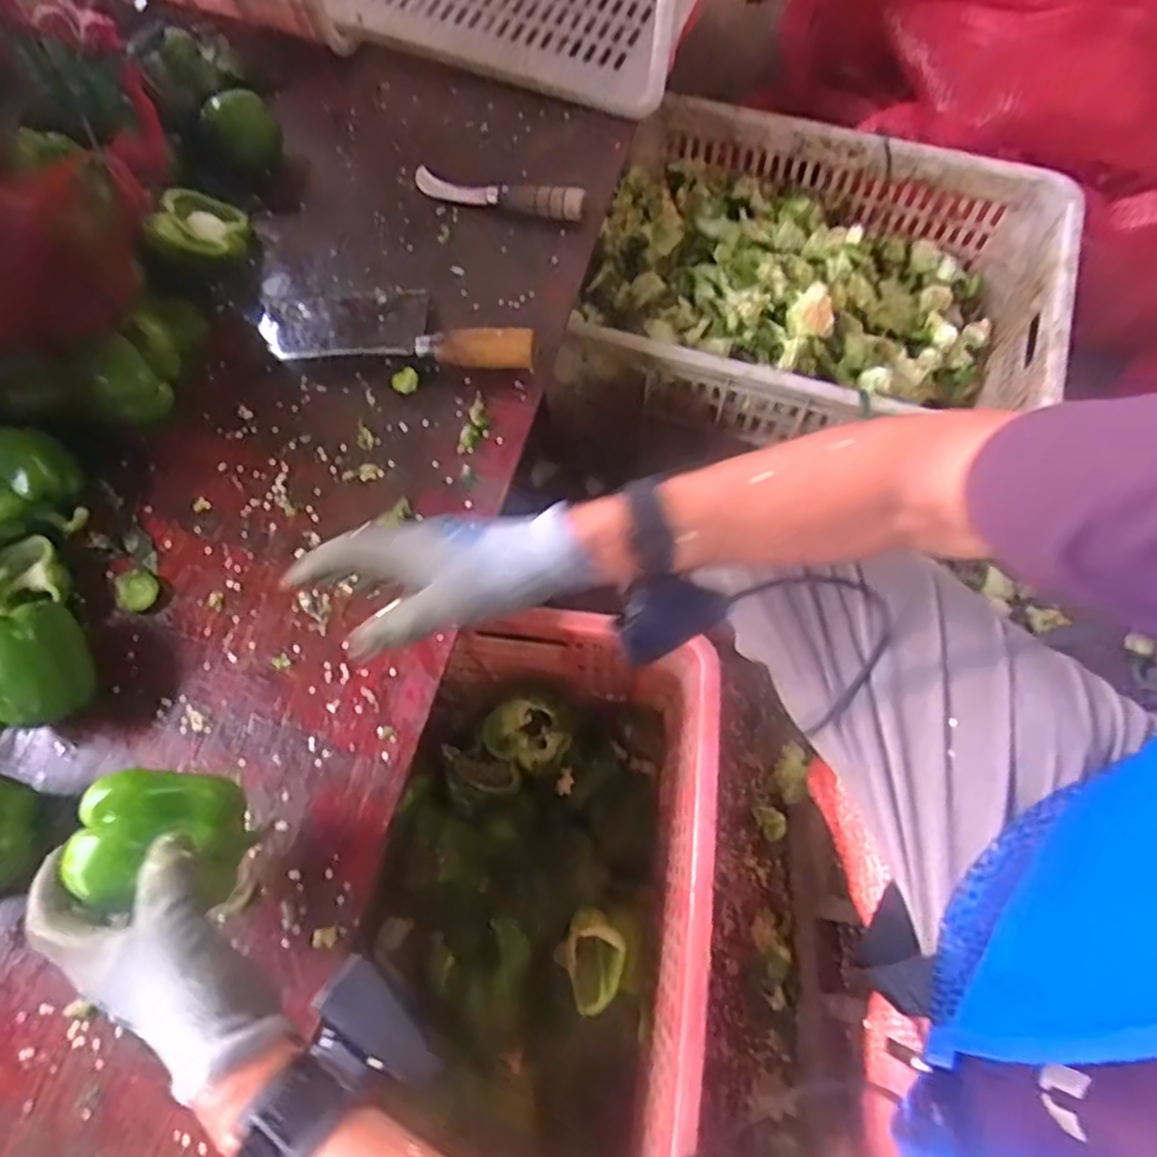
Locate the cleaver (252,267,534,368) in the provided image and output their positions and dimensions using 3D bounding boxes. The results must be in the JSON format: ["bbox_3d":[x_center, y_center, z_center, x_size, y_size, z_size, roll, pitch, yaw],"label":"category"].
[{"bbox_3d":[-0.166,-0.229,0.625,0.262,0.033,0.081,10,69,5],"label":"cleaver"}]

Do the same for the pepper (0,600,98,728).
[{"bbox_3d":[-0.383,0.065,0.499,0.070,0.078,0.082,-17,69,-6],"label":"pepper"}]

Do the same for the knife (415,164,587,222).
[{"bbox_3d":[-0.078,-0.365,0.672,0.173,0.030,0.035,21,70,9],"label":"knife"}]

